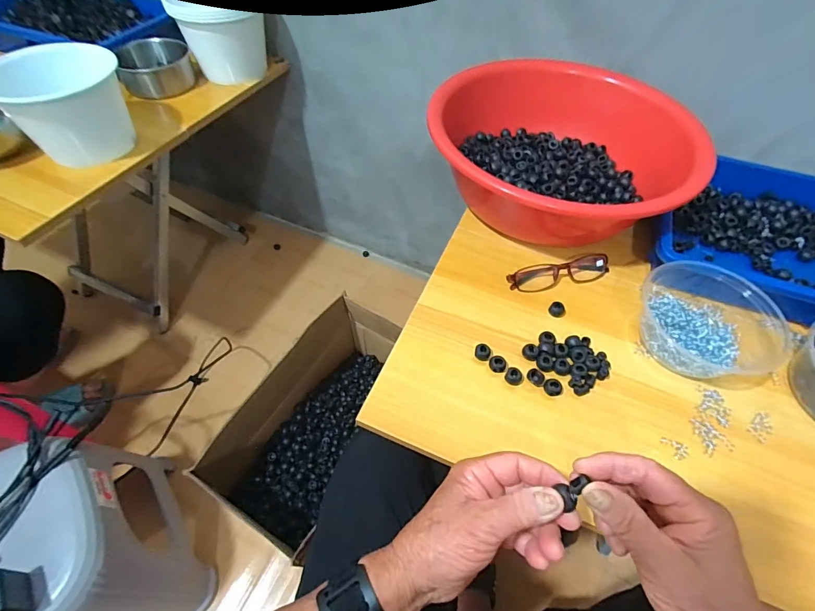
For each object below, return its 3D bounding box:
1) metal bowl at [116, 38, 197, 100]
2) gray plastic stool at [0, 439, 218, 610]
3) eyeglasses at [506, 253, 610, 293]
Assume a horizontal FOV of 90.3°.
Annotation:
[{"bbox_3d":[-0.454,-0.433,0.743,0.118,0.064,0.109,-20,58,-16],"label":"metal bowl"},{"bbox_3d":[-0.492,0.377,0.589,0.274,0.345,0.273,-29,61,-21],"label":"gray plastic stool"},{"bbox_3d":[0.191,-0.041,0.507,0.132,0.021,0.031,-9,56,-9],"label":"eyeglasses"}]

